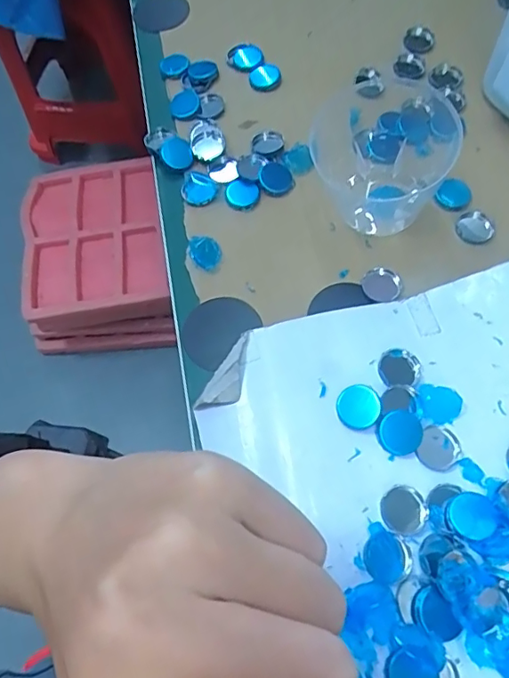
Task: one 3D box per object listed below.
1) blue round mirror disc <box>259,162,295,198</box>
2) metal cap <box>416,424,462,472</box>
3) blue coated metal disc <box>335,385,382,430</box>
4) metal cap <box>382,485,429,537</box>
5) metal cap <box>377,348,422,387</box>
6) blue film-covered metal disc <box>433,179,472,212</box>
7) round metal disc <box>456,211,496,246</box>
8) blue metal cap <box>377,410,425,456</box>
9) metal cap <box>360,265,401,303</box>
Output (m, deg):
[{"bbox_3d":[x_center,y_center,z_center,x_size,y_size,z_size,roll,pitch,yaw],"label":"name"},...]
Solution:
[{"bbox_3d":[0.011,-0.086,0.283,0.018,0.004,0.020,-17,65,-5],"label":"blue round mirror disc"},{"bbox_3d":[0.078,0.046,0.224,0.017,0.004,0.018,-1,65,2],"label":"metal cap"},{"bbox_3d":[0.044,0.029,0.224,0.018,0.005,0.018,-1,65,2],"label":"blue coated metal disc"},{"bbox_3d":[0.060,0.068,0.211,0.018,0.004,0.017,-1,65,2],"label":"metal cap"},{"bbox_3d":[0.065,0.012,0.237,0.019,0.004,0.017,-2,65,2],"label":"metal cap"},{"bbox_3d":[0.103,-0.075,0.275,0.018,0.004,0.020,20,67,11],"label":"blue film-covered metal disc"},{"bbox_3d":[0.112,-0.056,0.267,0.019,0.004,0.017,20,67,11],"label":"round metal disc"},{"bbox_3d":[0.061,0.039,0.222,0.019,0.005,0.017,-11,65,-2],"label":"blue metal cap"},{"bbox_3d":[0.062,-0.026,0.256,0.019,0.004,0.018,-1,65,2],"label":"metal cap"}]

